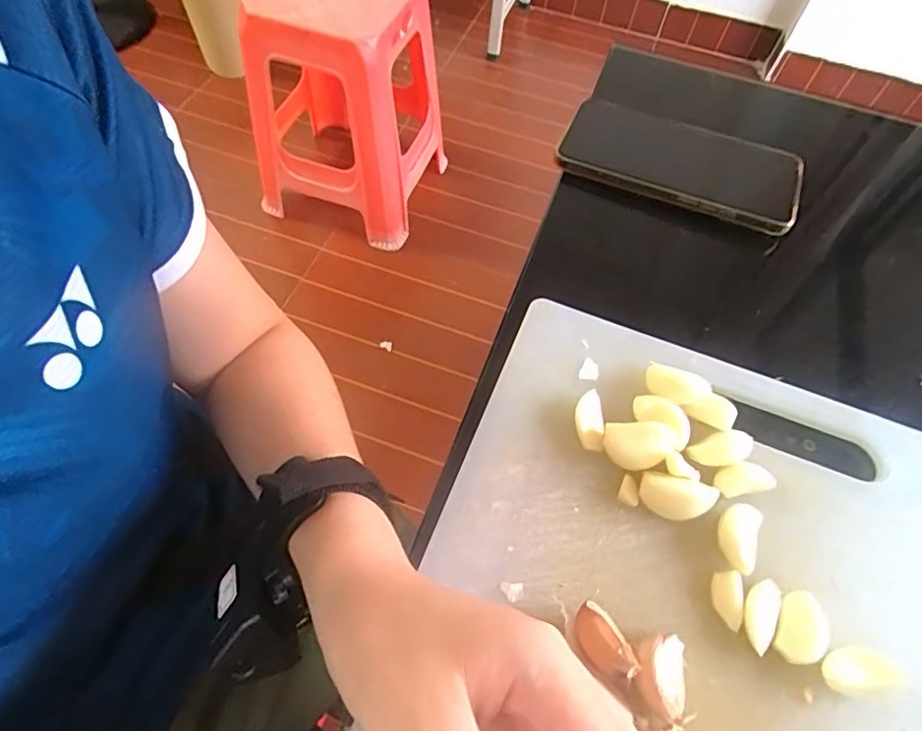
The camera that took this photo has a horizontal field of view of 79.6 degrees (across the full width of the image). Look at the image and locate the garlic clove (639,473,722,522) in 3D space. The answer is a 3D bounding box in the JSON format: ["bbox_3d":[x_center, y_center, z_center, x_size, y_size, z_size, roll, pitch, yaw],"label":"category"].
[{"bbox_3d":[0.100,0.060,0.255,0.033,0.013,0.018,20,60,8],"label":"garlic clove"}]

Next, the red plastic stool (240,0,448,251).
[{"bbox_3d":[-0.242,-0.577,1.236,0.326,0.484,0.348,18,60,7],"label":"red plastic stool"}]

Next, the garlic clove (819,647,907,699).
[{"bbox_3d":[0.159,0.123,0.222,0.026,0.015,0.016,-1,59,-5],"label":"garlic clove"}]

